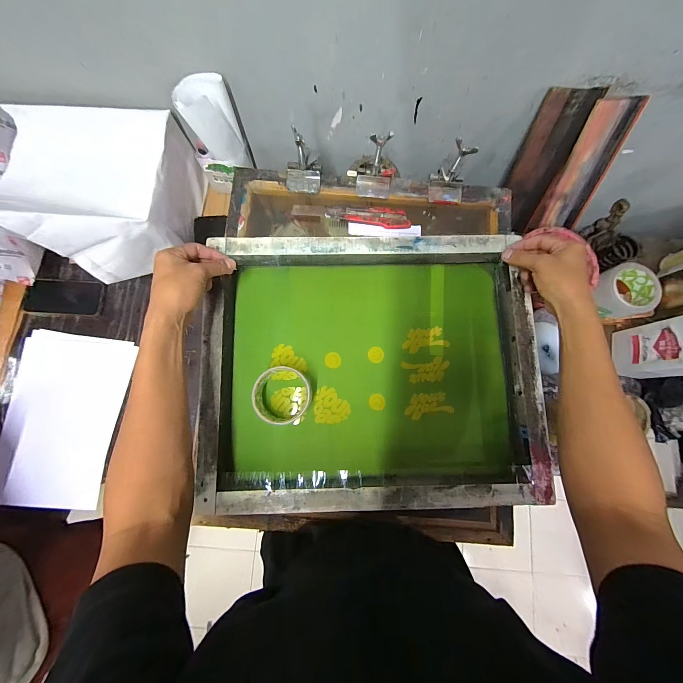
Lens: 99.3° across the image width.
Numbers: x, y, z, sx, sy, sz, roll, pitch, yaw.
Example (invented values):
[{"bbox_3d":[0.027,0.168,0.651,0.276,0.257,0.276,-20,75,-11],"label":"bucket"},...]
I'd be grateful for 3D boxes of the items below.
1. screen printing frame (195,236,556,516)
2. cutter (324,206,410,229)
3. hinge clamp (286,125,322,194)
[{"bbox_3d":[0.043,0.037,0.454,0.494,0.052,0.399,-1,81,-2],"label":"screen printing frame"},{"bbox_3d":[0.047,-0.217,0.505,0.144,0.009,0.033,2,97,-1],"label":"cutter"},{"bbox_3d":[-0.066,-0.302,0.486,0.062,0.085,0.057,6,81,-1],"label":"hinge clamp"}]

